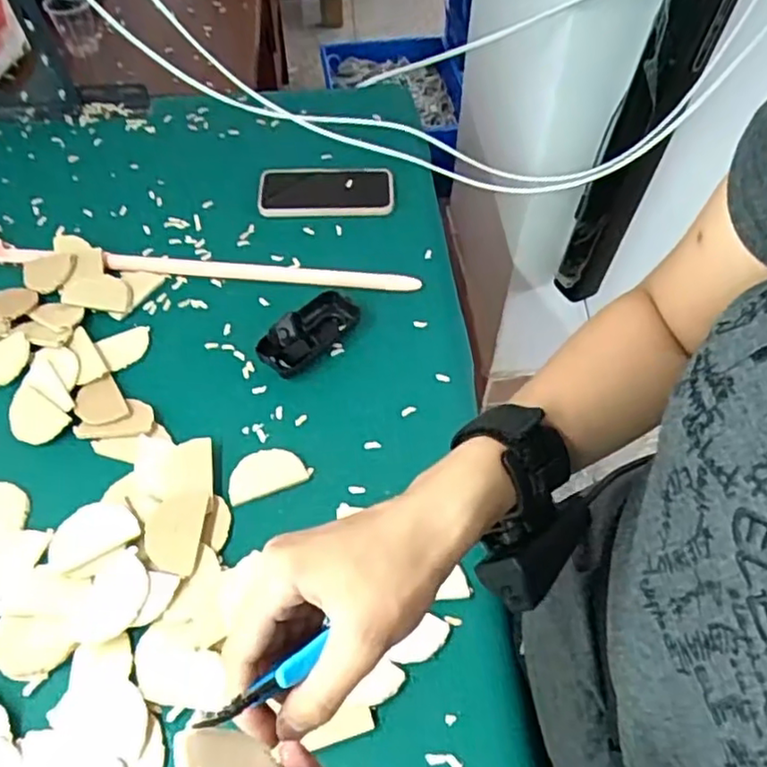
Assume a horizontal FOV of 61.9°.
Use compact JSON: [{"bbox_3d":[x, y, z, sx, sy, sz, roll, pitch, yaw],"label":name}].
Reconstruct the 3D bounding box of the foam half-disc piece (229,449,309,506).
[{"bbox_3d":[-0.107,0.079,0.578,0.069,0.004,0.043,-18,57,-11],"label":"foam half-disc piece"}]

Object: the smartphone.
[{"bbox_3d":[-0.070,-0.241,0.798,0.163,0.018,0.085,0,55,0],"label":"smartphone"}]

